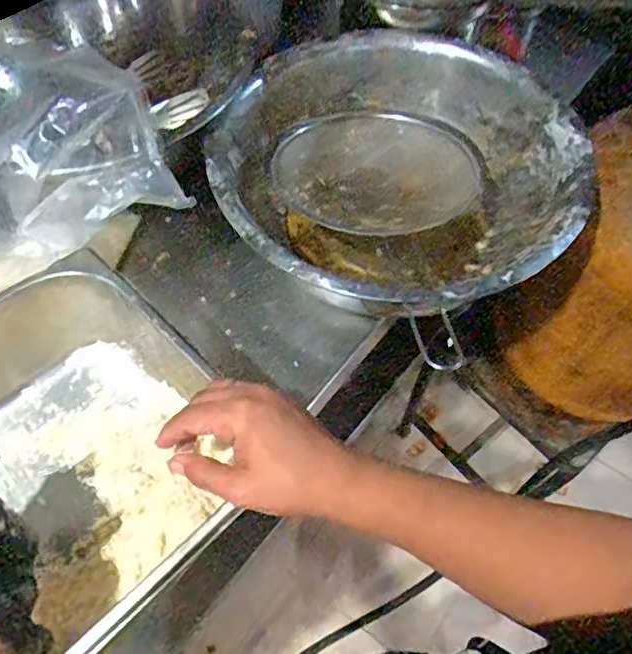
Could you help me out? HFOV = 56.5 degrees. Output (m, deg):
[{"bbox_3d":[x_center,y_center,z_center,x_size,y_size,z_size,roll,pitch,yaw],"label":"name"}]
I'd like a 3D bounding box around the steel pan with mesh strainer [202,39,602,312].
[{"bbox_3d":[0.066,-0.160,0.599,0.327,0.118,0.286,-10,59,-8],"label":"steel pan with mesh strainer"}]

